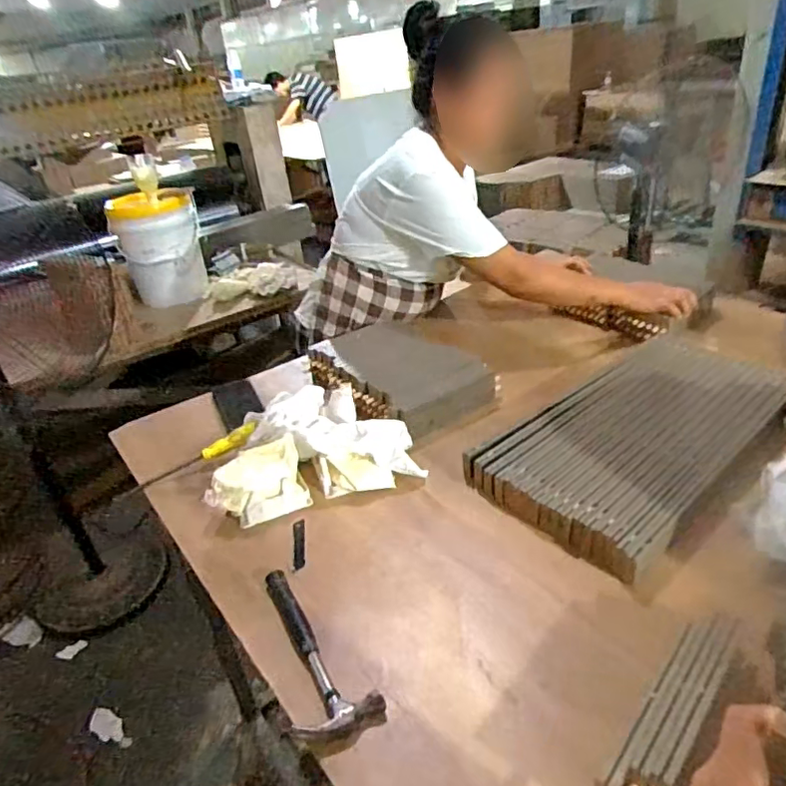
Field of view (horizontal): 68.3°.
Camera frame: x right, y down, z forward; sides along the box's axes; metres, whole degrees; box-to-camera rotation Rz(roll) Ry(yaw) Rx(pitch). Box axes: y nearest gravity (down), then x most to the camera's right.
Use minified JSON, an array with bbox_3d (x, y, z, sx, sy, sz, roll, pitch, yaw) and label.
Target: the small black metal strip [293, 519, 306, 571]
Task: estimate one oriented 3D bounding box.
[{"bbox_3d":[-0.129,0.208,0.800,0.016,0.004,0.097,-9,28,-4],"label":"small black metal strip"}]

